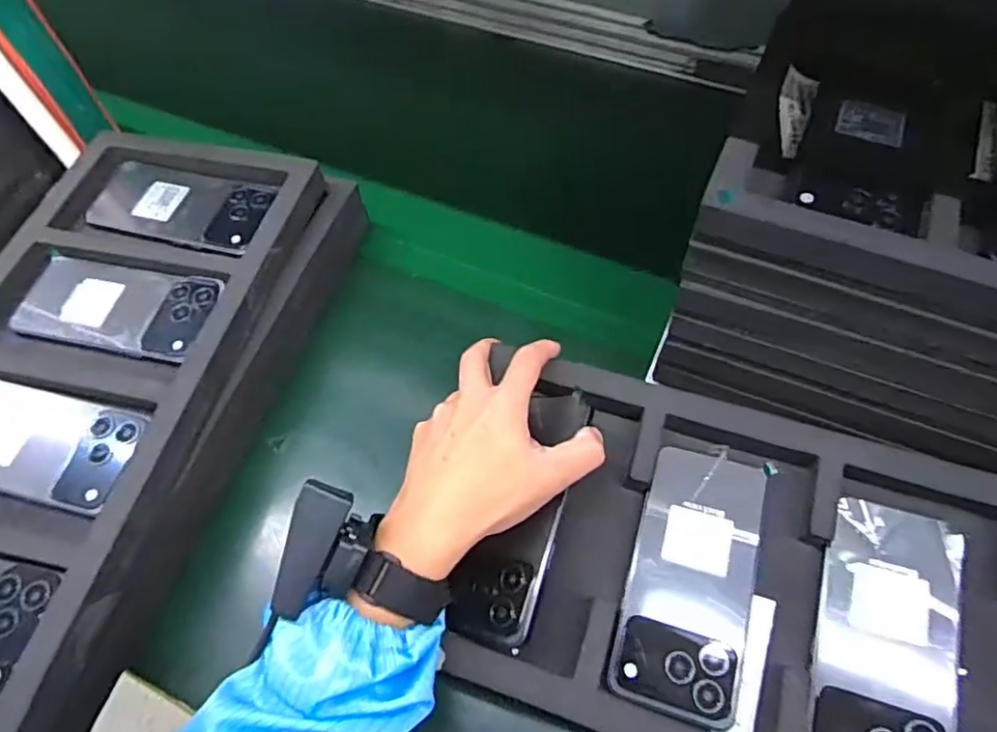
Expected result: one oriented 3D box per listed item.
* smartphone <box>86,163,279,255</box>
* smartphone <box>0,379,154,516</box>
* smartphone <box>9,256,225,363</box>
[{"bbox_3d":[-0.265,-0.134,0.522,0.156,0.006,0.073,13,61,10],"label":"smartphone"},{"bbox_3d":[-0.309,0.051,0.416,0.152,0.011,0.071,12,60,9],"label":"smartphone"},{"bbox_3d":[-0.286,-0.045,0.471,0.147,0.007,0.075,10,60,8],"label":"smartphone"}]

